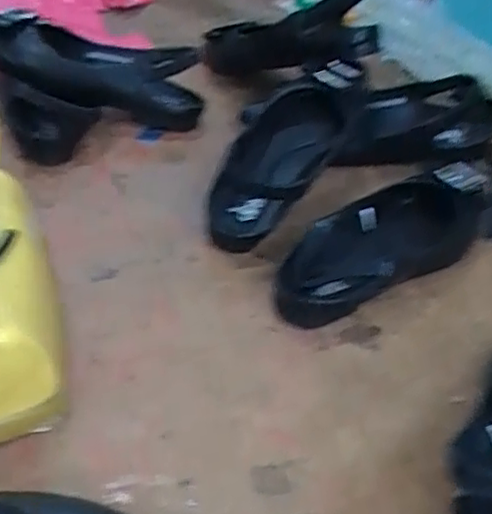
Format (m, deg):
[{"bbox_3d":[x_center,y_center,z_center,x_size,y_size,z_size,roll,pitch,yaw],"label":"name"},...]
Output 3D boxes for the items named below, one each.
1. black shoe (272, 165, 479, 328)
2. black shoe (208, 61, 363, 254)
[{"bbox_3d":[0.110,-0.015,0.527,0.222,0.046,0.078,-21,49,-27],"label":"black shoe"},{"bbox_3d":[0.035,-0.094,0.574,0.082,0.064,0.214,25,60,19],"label":"black shoe"}]

